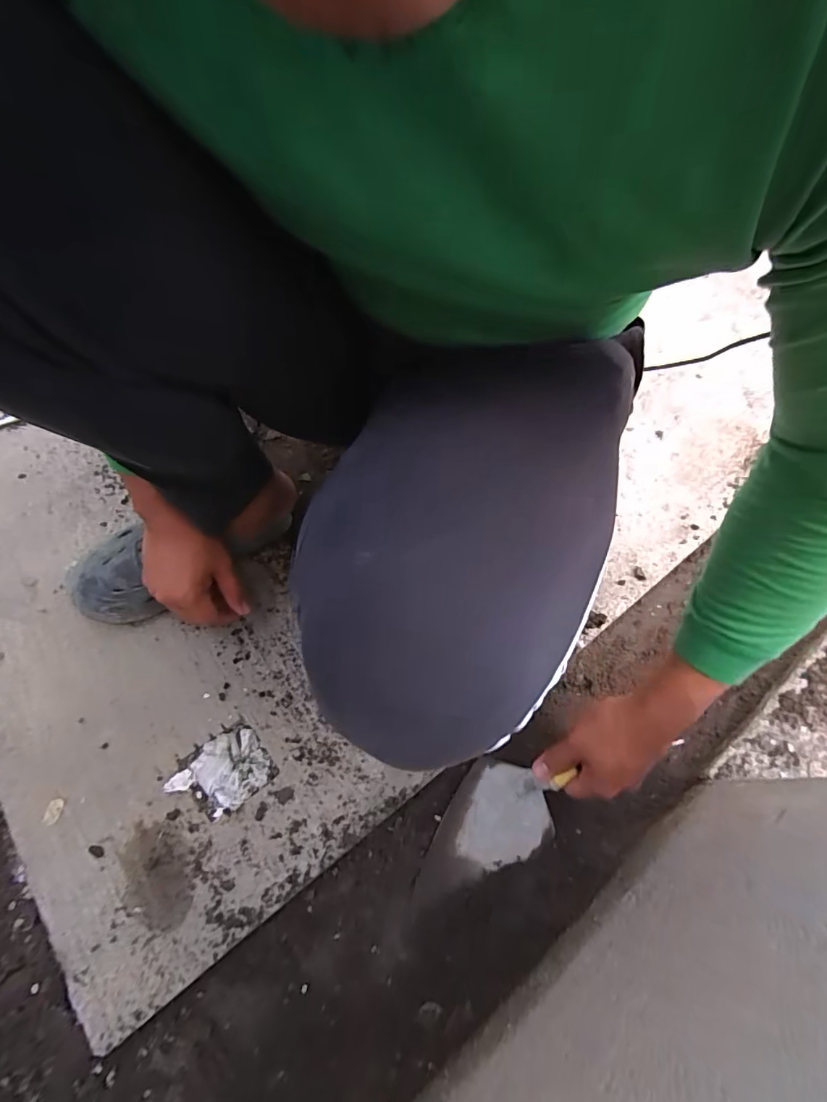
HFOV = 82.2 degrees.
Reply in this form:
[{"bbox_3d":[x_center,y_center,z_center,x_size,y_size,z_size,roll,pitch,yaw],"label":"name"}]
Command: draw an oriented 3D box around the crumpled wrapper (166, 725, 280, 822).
[{"bbox_3d":[-0.211,0.247,0.523,0.097,0.010,0.075,-35,71,-19],"label":"crumpled wrapper"}]

